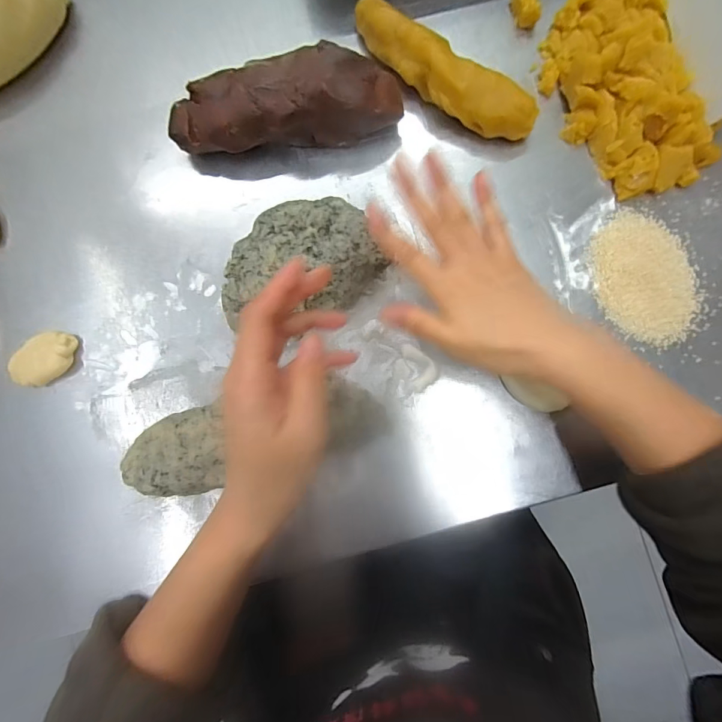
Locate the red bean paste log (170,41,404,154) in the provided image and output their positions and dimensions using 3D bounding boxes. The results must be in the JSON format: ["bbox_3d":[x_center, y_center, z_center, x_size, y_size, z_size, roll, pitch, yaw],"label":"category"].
[{"bbox_3d":[-0.064,-0.220,0.343,0.191,0.056,0.054,-5,83,2],"label":"red bean paste log"}]

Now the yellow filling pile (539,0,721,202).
[{"bbox_3d":[0.226,-0.241,0.335,0.114,0.041,0.198,-20,83,1],"label":"yellow filling pile"}]

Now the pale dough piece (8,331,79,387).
[{"bbox_3d":[-0.274,-0.002,0.345,0.039,0.013,0.054,43,87,6],"label":"pale dough piece"}]

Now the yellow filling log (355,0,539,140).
[{"bbox_3d":[0.067,-0.249,0.343,0.181,0.042,0.038,39,87,6],"label":"yellow filling log"}]

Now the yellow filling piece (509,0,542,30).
[{"bbox_3d":[0.148,-0.321,0.358,0.015,0.022,0.031,-21,83,0],"label":"yellow filling piece"}]

